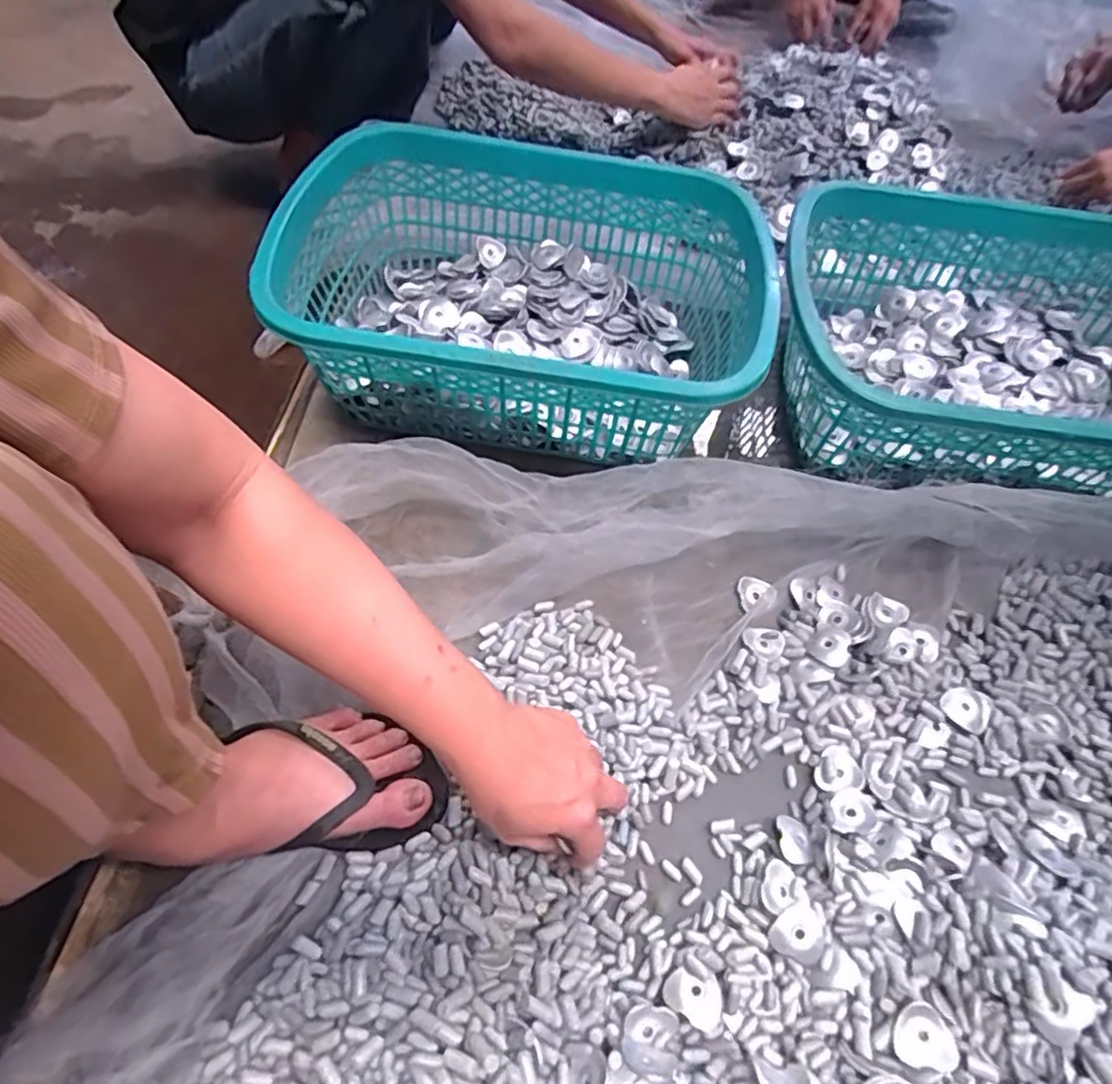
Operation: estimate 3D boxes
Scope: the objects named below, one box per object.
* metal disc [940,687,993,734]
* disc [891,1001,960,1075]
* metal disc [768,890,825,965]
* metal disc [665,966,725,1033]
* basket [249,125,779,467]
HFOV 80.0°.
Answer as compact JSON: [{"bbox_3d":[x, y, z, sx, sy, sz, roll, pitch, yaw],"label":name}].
[{"bbox_3d":[0.344,0.137,0.552,0.041,0.011,0.037,-28,65,-19],"label":"metal disc"},{"bbox_3d":[0.228,0.307,0.409,0.036,0.004,0.035,-5,64,11],"label":"disc"},{"bbox_3d":[0.167,0.266,0.449,0.038,0.004,0.034,-31,66,-20],"label":"metal disc"},{"bbox_3d":[0.090,0.295,0.428,0.036,0.010,0.028,25,61,10],"label":"metal disc"},{"bbox_3d":[-0.024,-0.239,0.678,0.449,0.152,0.338,7,56,0],"label":"basket"}]

